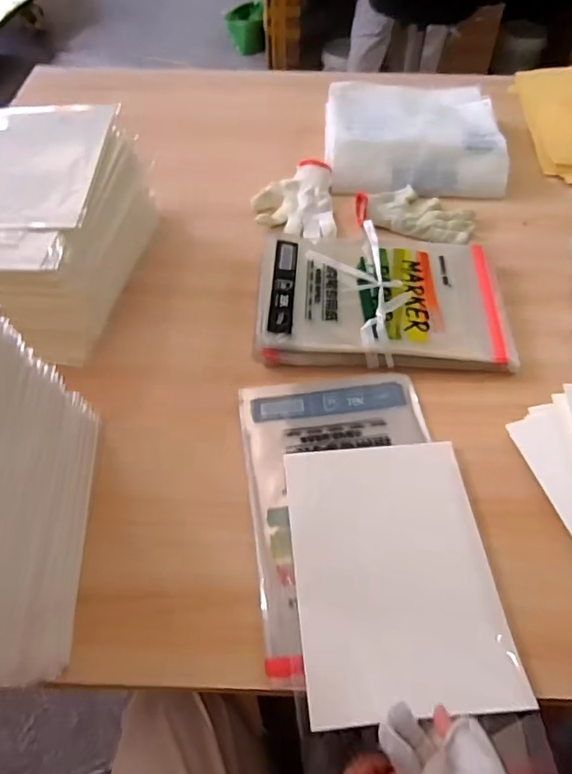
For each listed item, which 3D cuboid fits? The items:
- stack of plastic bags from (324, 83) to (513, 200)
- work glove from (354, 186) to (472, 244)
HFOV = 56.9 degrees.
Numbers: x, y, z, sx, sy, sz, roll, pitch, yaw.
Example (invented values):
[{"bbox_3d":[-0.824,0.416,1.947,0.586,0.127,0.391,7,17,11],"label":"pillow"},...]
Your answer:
[{"bbox_3d":[0.231,-0.461,0.961,0.311,0.072,0.292,1,54,1],"label":"stack of plastic bags"},{"bbox_3d":[0.209,-0.284,0.858,0.186,0.028,0.104,15,55,10],"label":"work glove"}]

